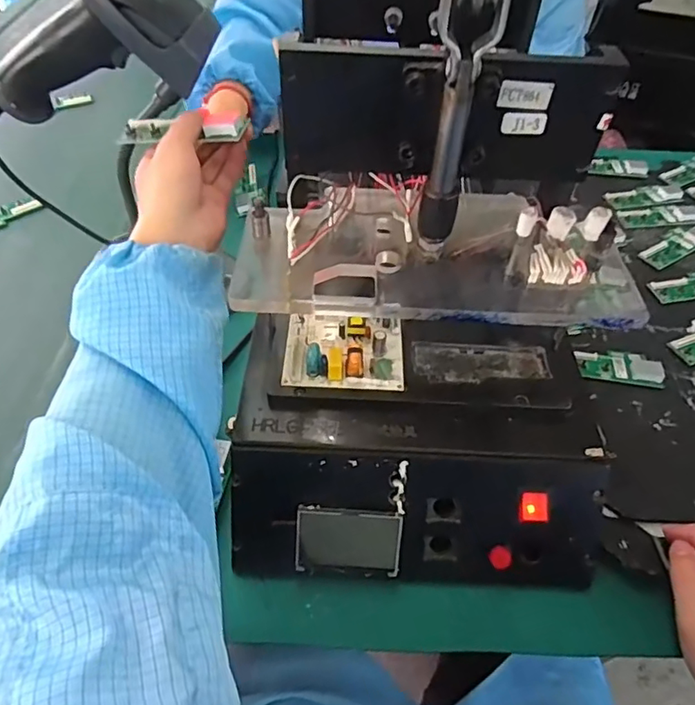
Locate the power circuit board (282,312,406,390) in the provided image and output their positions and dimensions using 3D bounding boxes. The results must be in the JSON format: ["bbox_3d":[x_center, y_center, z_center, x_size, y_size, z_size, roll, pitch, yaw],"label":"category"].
[{"bbox_3d":[-0.002,-0.007,0.418,0.088,0.020,0.071,2,50,0],"label":"power circuit board"}]

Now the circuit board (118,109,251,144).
[{"bbox_3d":[-0.126,-0.170,0.418,0.102,0.016,0.022,1,46,16],"label":"circuit board"}]

